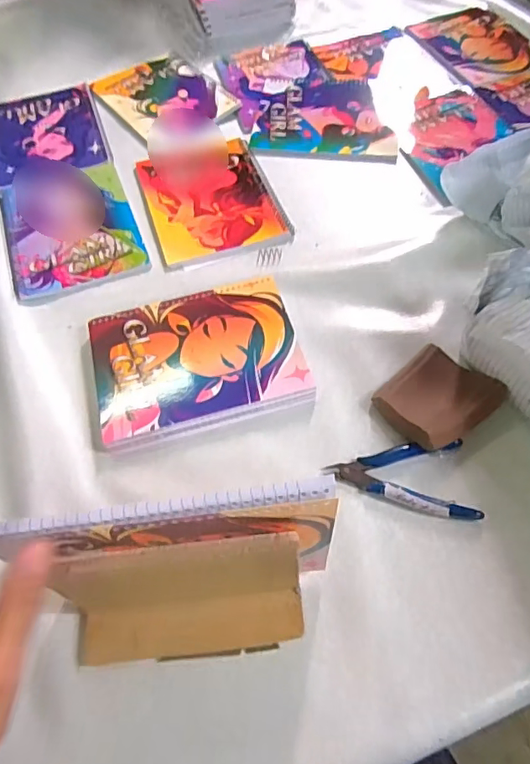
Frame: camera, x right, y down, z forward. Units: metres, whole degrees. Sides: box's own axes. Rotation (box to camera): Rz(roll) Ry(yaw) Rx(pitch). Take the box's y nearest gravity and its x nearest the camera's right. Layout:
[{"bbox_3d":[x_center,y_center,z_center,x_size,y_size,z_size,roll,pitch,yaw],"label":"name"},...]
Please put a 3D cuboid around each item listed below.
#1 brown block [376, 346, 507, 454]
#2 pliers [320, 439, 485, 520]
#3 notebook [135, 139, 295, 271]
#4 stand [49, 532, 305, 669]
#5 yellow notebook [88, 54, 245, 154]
[{"bbox_3d":[0.154,0.013,0.468,0.097,0.022,0.083,-35,62,-17],"label":"brown block"},{"bbox_3d":[0.112,0.081,0.432,0.120,0.013,0.065,-2,58,3],"label":"pliers"},{"bbox_3d":[-0.068,-0.228,0.638,0.155,0.007,0.198,-17,58,-7],"label":"notebook"},{"bbox_3d":[-0.056,0.147,0.343,0.159,0.114,0.051,-6,57,0],"label":"stand"},{"bbox_3d":[-0.145,-0.416,0.753,0.145,0.007,0.204,-34,62,-17],"label":"yellow notebook"}]

